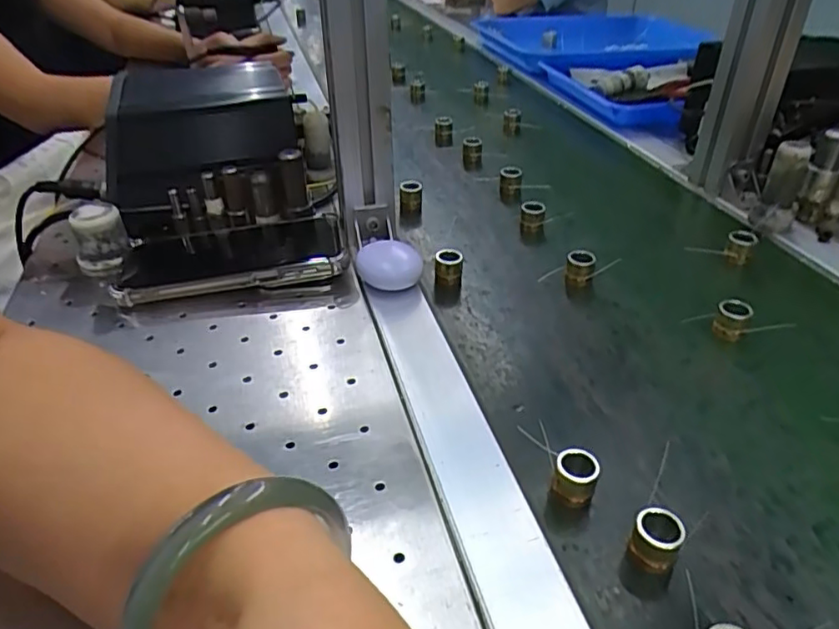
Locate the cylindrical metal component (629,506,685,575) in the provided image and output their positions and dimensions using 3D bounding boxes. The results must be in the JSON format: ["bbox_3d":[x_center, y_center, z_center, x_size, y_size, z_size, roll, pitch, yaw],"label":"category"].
[{"bbox_3d":[0.102,0.096,0.261,0.019,0.022,0.017,19,40,22],"label":"cylindrical metal component"}]

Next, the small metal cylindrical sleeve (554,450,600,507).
[{"bbox_3d":[0.073,0.077,0.286,0.019,0.020,0.019,1,36,0],"label":"small metal cylindrical sleeve"}]

